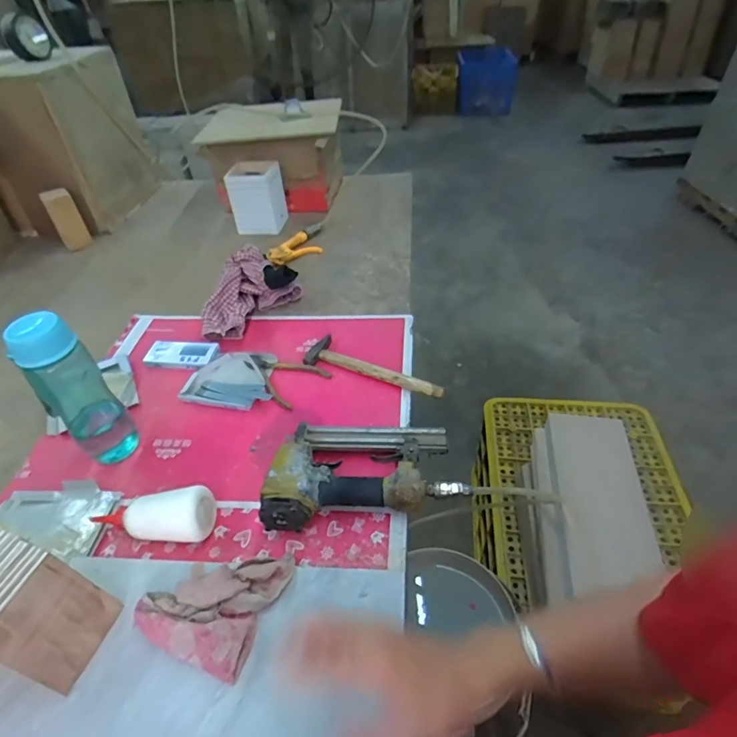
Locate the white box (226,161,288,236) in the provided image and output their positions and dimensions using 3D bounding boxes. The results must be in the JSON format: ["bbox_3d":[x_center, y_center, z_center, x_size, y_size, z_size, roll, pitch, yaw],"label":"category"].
[{"bbox_3d":[-0.277,-0.430,1.176,0.125,0.135,0.113,-1,42,2],"label":"white box"}]

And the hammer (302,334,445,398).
[{"bbox_3d":[0.012,-0.001,0.772,0.245,0.029,0.066,19,46,22],"label":"hammer"}]

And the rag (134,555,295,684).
[{"bbox_3d":[-0.165,0.240,0.504,0.135,0.033,0.133,15,45,18],"label":"rag"}]

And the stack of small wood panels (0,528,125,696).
[{"bbox_3d":[-0.346,0.236,0.466,0.145,0.105,0.086,13,45,17],"label":"stack of small wood panels"}]

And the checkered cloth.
[{"bbox_3d":[-0.258,-0.155,0.932,0.181,0.073,0.237,25,49,27],"label":"checkered cloth"}]

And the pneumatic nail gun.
[{"bbox_3d":[-0.009,0.121,0.611,0.245,0.059,0.158,-5,42,-2],"label":"pneumatic nail gun"}]

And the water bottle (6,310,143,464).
[{"bbox_3d":[-0.391,0.032,0.628,0.077,0.237,0.064,-32,50,-29],"label":"water bottle"}]

